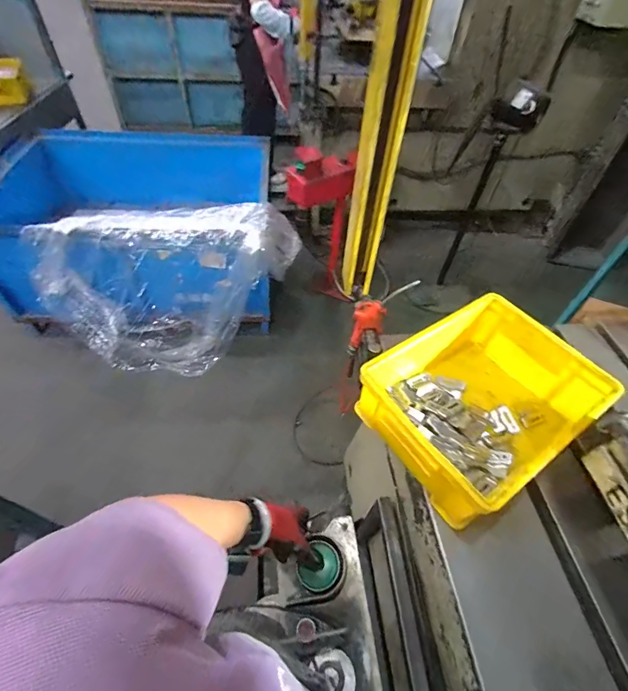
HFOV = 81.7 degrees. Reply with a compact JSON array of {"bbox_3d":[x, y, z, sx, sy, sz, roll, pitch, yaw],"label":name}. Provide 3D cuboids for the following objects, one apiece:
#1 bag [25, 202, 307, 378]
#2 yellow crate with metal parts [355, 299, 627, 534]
[{"bbox_3d":[-0.662,-0.230,1.678,1.158,0.685,0.339,-2,52,-5],"label":"bag"},{"bbox_3d":[0.272,0.091,0.622,0.339,0.145,0.266,-26,58,-22],"label":"yellow crate with metal parts"}]

